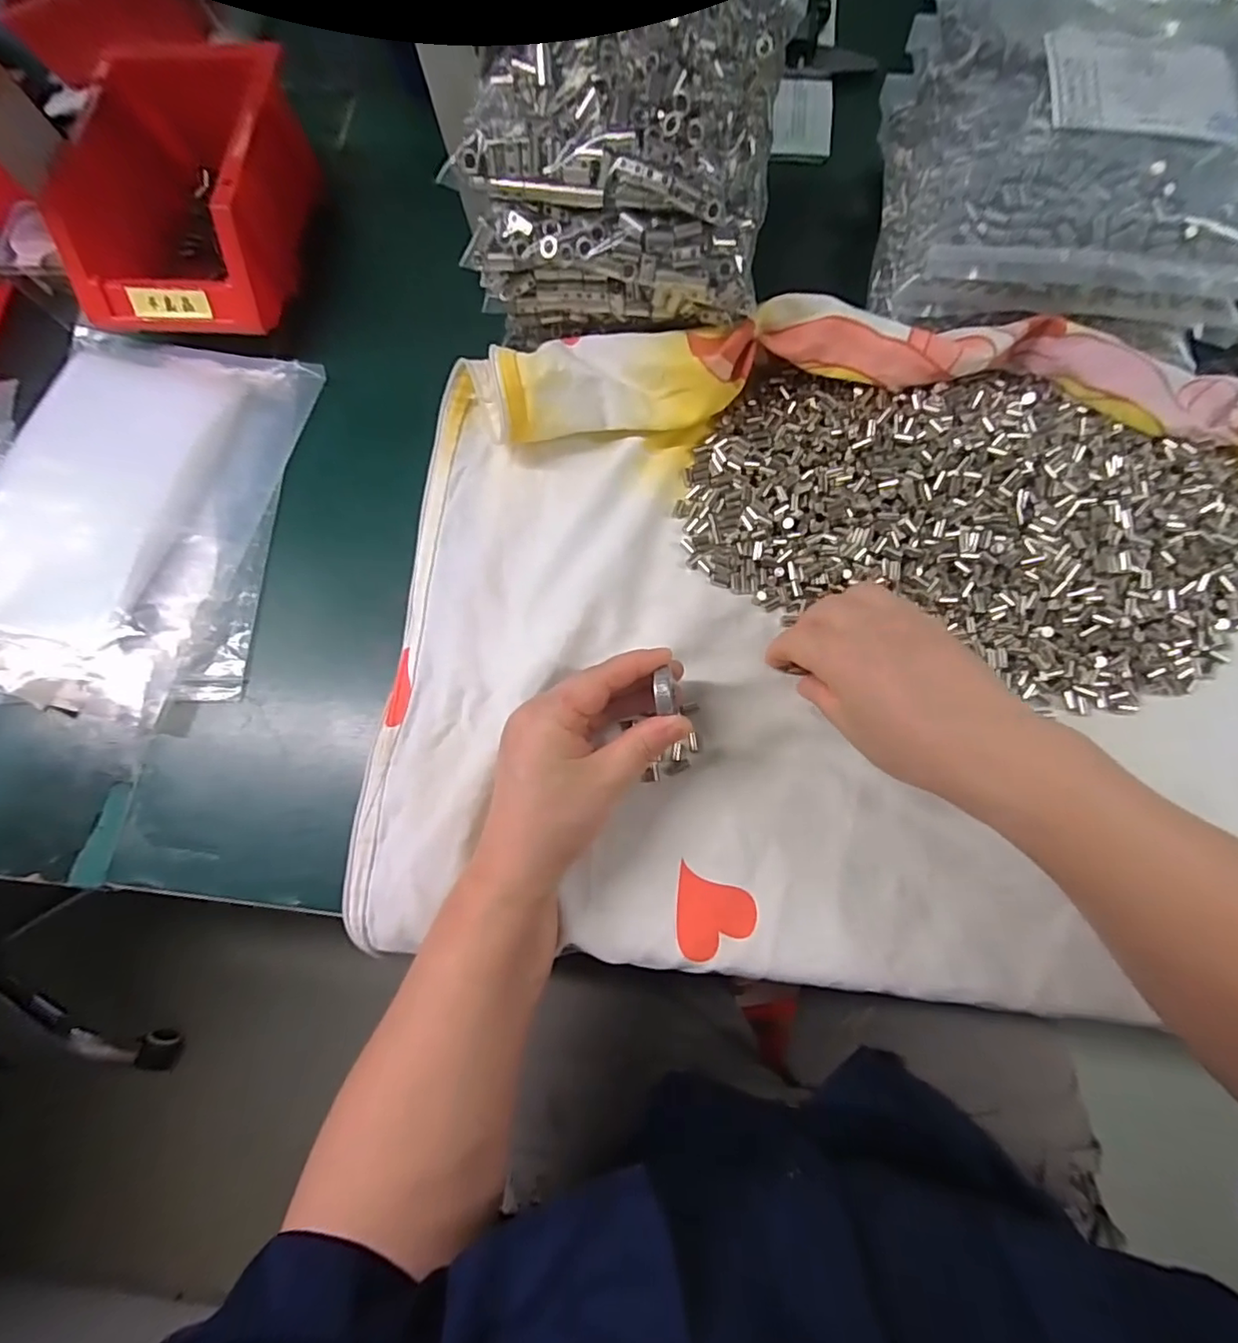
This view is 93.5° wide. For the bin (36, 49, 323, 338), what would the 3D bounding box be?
[{"bbox_3d":[-0.288,-0.327,0.400,0.132,0.076,0.194,2,74,2],"label":"bin"}]

